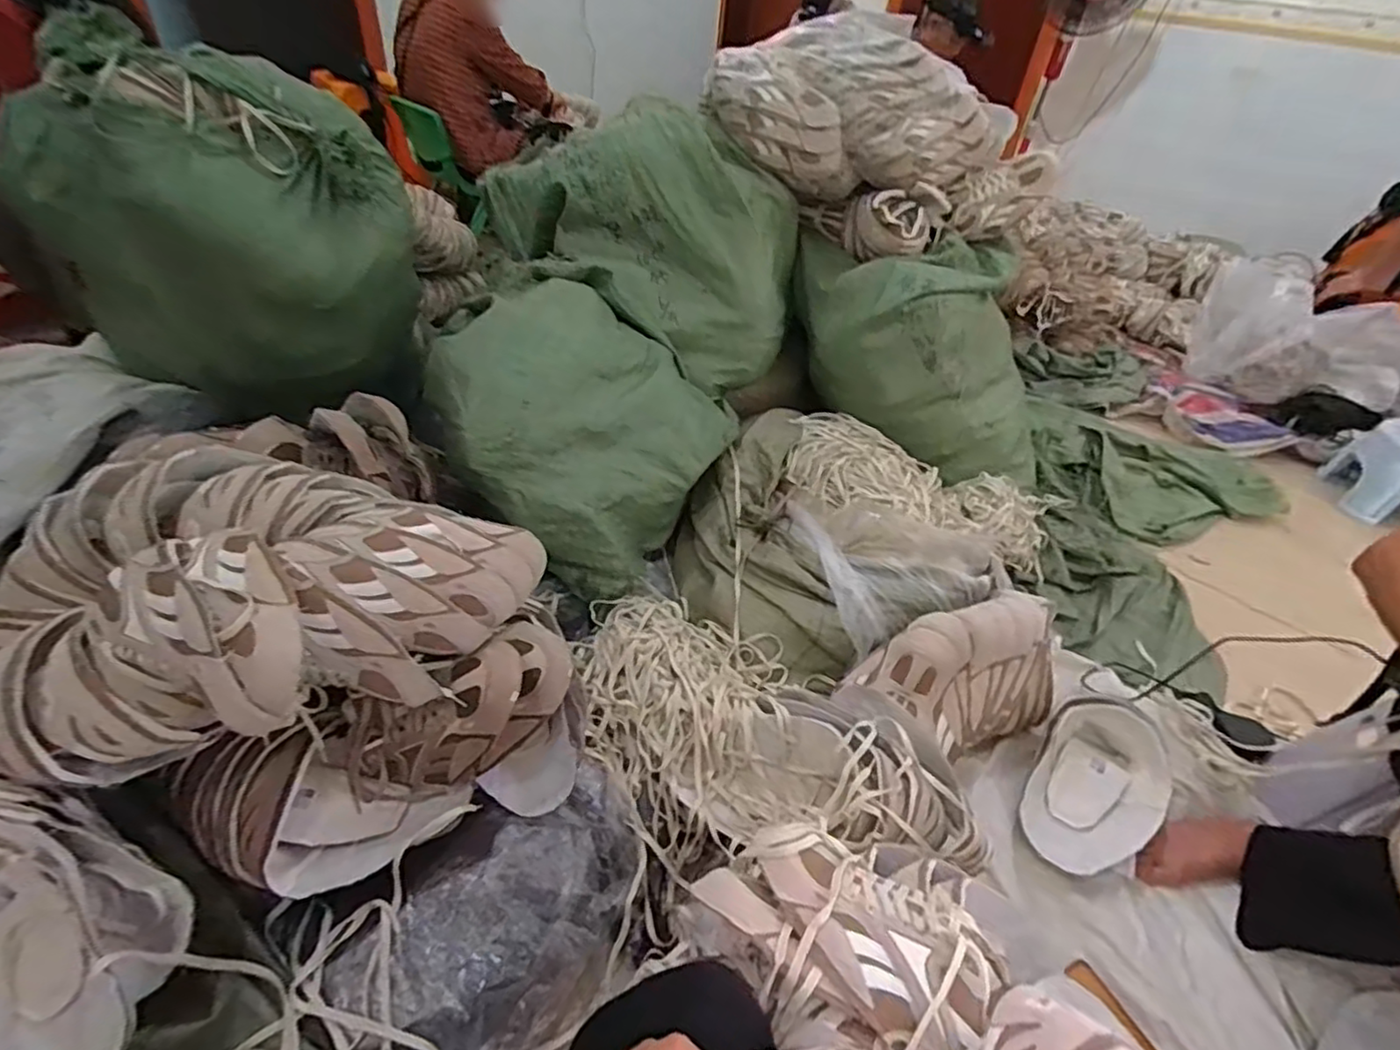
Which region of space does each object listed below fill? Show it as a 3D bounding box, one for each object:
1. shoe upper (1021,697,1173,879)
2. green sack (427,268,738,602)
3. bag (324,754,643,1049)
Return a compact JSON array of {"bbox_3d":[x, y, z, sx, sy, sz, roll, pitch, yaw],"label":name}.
[{"bbox_3d":[0.584,0.366,0.947,0.171,0.100,0.275,27,45,22],"label":"shoe upper"},{"bbox_3d":[-0.199,-0.157,1.081,0.388,0.327,0.432,23,43,17],"label":"green sack"},{"bbox_3d":[-0.189,0.433,0.723,0.183,0.141,0.343,33,47,27],"label":"bag"}]

